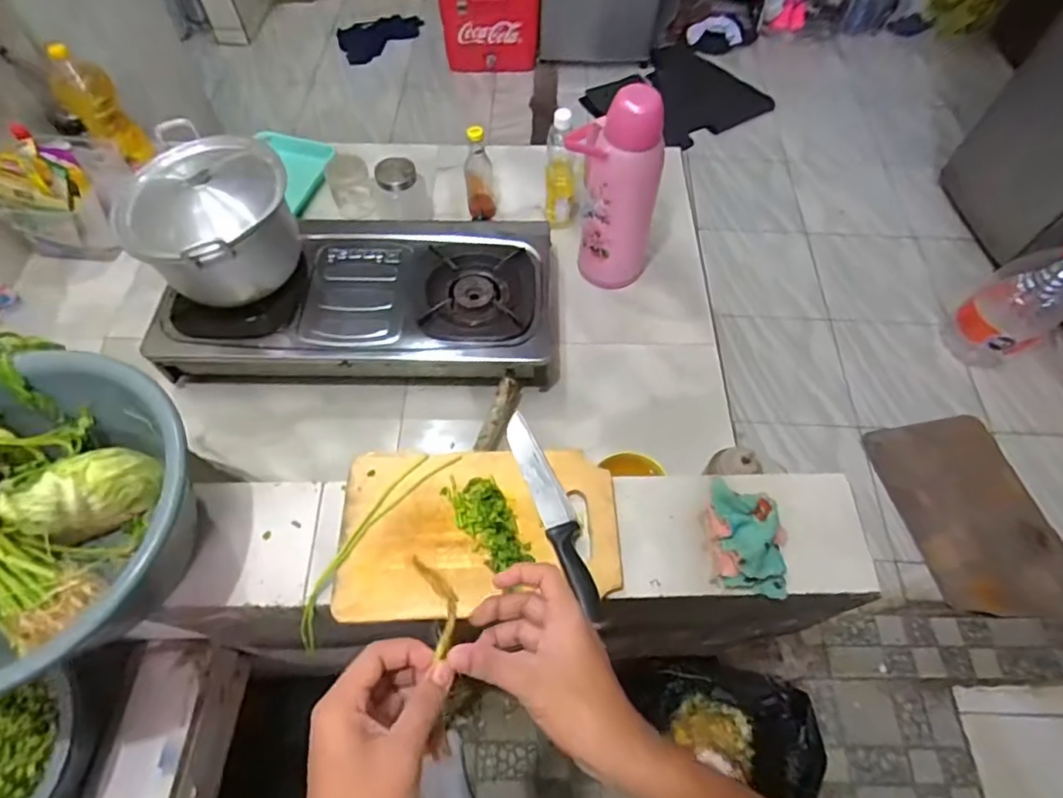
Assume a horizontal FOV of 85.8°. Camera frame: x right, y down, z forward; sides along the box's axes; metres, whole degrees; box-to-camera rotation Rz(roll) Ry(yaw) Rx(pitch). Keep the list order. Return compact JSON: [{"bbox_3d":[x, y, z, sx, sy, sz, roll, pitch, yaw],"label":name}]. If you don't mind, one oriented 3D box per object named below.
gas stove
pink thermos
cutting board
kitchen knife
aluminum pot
[{"bbox_3d":[-0.306,-0.207,1.066,0.682,0.105,0.351,1,60,-1],"label":"gas stove"},{"bbox_3d":[0.150,-0.390,1.054,0.114,0.359,0.173,-24,63,-14],"label":"pink thermos"},{"bbox_3d":[-0.054,0.140,0.622,0.292,0.023,0.178,-1,60,-2],"label":"cutting board"},{"bbox_3d":[0.024,0.117,0.619,0.037,0.029,0.243,-18,62,-11],"label":"kitchen knife"},{"bbox_3d":[-0.513,-0.288,0.930,0.200,0.203,0.230,21,62,11],"label":"aluminum pot"}]

